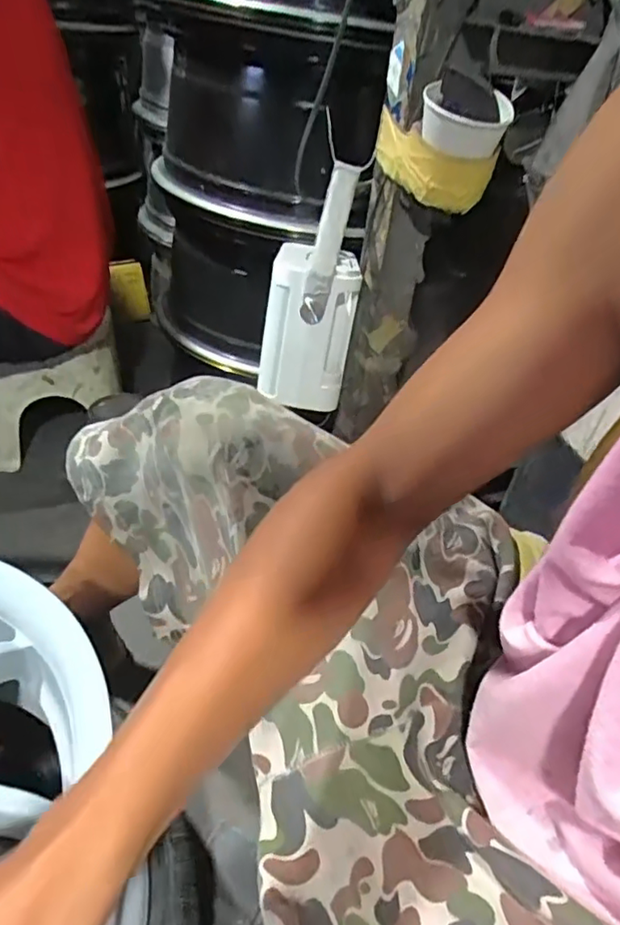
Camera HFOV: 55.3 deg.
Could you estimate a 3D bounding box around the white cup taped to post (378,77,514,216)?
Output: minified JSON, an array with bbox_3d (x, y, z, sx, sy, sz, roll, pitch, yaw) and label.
[{"bbox_3d":[0.123,-0.307,0.579,0.116,0.091,0.100,9,40,3],"label":"white cup taped to post"}]

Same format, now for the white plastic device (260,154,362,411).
[{"bbox_3d":[0.006,-0.201,0.660,0.099,0.260,0.072,13,9,7],"label":"white plastic device"}]

